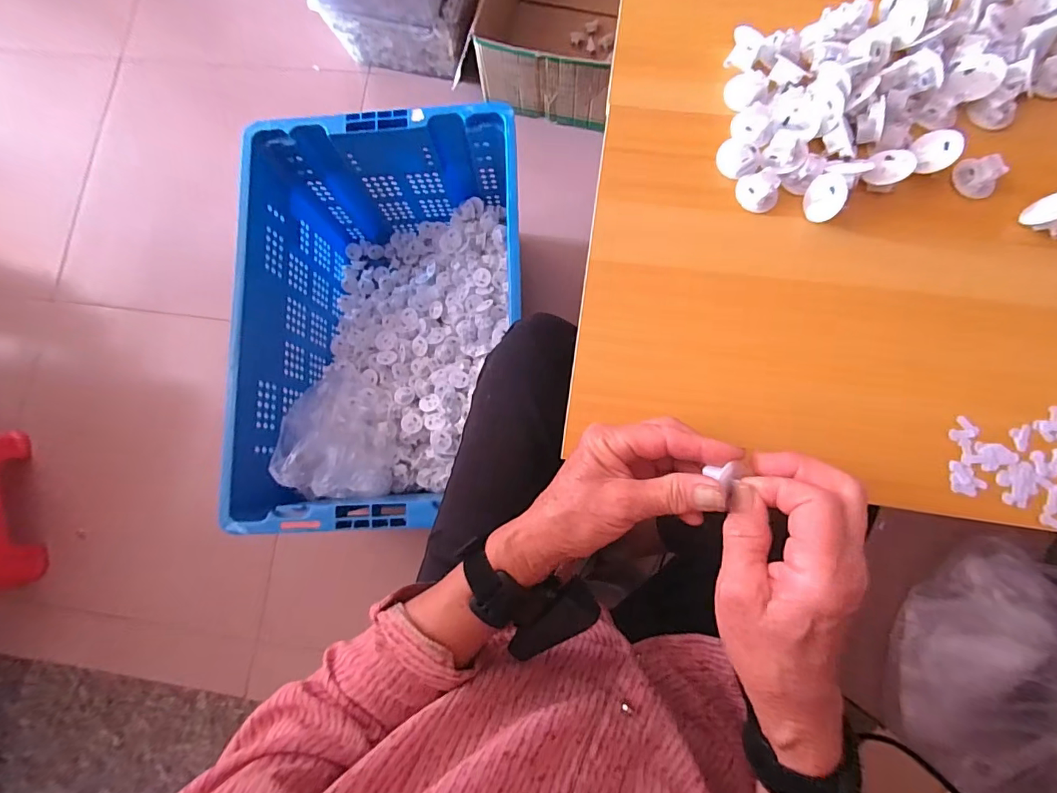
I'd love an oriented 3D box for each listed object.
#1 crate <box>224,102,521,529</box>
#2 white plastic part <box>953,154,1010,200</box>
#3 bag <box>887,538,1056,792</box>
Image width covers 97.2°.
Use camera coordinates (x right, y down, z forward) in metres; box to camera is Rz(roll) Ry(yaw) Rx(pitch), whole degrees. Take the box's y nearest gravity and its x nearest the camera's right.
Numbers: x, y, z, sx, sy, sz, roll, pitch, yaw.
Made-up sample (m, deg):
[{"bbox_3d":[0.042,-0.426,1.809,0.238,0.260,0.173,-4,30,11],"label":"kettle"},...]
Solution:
[{"bbox_3d":[-0.200,-0.105,0.768,0.383,0.306,0.574,-1,85,3],"label":"crate"},{"bbox_3d":[0.341,-0.167,0.352,0.024,0.019,0.029,-11,85,2],"label":"white plastic part"},{"bbox_3d":[0.742,0.430,0.655,0.260,0.248,0.370,22,87,4],"label":"bag"}]

